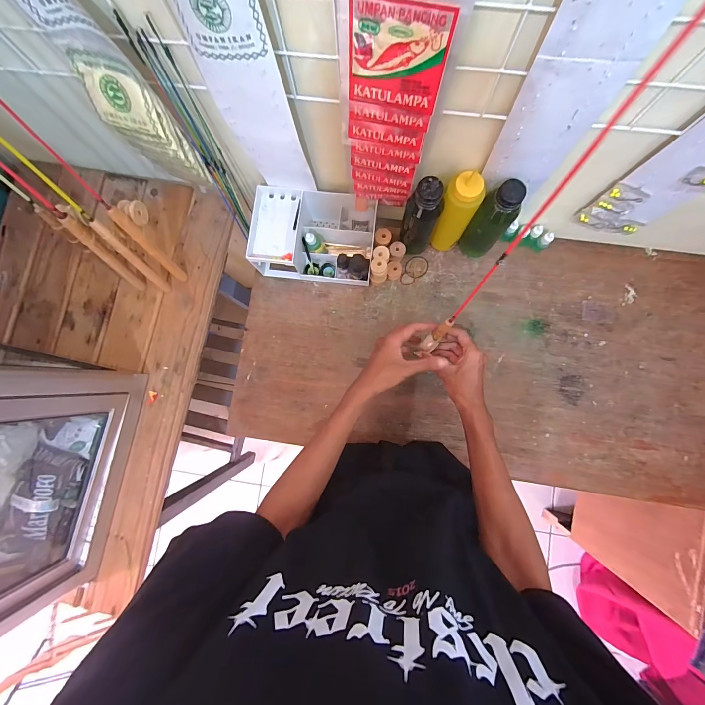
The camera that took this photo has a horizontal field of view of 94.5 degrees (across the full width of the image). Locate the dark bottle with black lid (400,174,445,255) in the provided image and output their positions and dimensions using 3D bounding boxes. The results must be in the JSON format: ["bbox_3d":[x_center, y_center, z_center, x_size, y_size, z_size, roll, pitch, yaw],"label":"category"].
[{"bbox_3d":[0.123,-0.237,0.593,0.063,0.190,0.054,21,85,4],"label":"dark bottle with black lid"}]

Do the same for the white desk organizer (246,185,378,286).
[{"bbox_3d":[-0.068,-0.229,0.651,0.238,0.105,0.153,6,85,3],"label":"white desk organizer"}]

